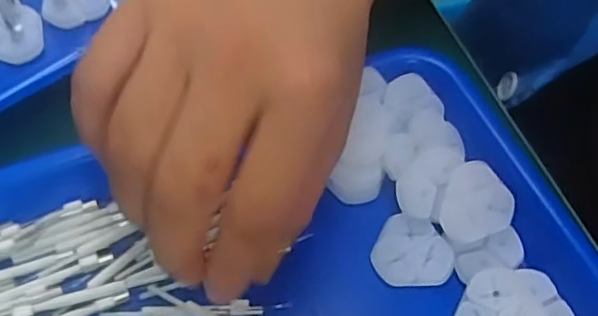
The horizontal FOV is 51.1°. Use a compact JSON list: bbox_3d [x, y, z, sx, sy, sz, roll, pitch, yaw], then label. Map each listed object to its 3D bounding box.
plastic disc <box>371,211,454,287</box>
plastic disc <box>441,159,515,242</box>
[{"bbox_3d":[0.054,0.044,0.291,0.036,0.006,0.033,2,59,-3],"label":"plastic disc"},{"bbox_3d":[0.082,0.022,0.292,0.034,0.004,0.035,0,91,-6],"label":"plastic disc"}]

